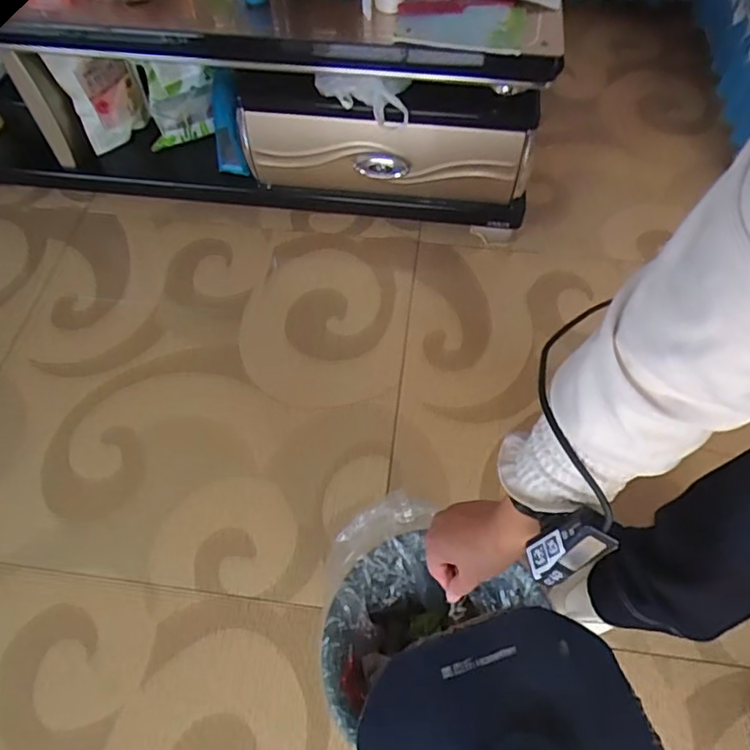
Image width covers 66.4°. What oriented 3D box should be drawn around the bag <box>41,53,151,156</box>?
[{"bbox_3d":[-0.540,-0.537,1.135,0.154,0.218,0.045,6,61,1],"label":"bag"}]

